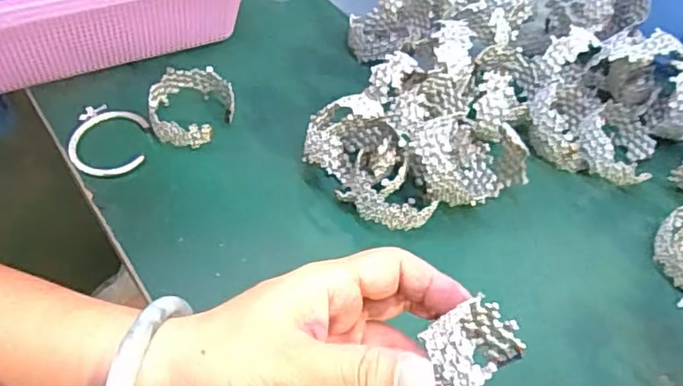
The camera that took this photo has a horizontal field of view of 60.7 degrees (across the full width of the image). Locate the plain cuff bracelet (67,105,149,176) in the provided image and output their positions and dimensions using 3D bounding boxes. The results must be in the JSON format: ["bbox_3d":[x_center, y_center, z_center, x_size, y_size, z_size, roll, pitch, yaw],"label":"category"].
[{"bbox_3d":[-0.172,-0.039,0.429,0.053,0.006,0.068,-4,50,-8],"label":"plain cuff bracelet"}]

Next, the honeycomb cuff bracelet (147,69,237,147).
[{"bbox_3d":[-0.112,-0.065,0.441,0.058,0.033,0.060,3,49,-3],"label":"honeycomb cuff bracelet"}]

